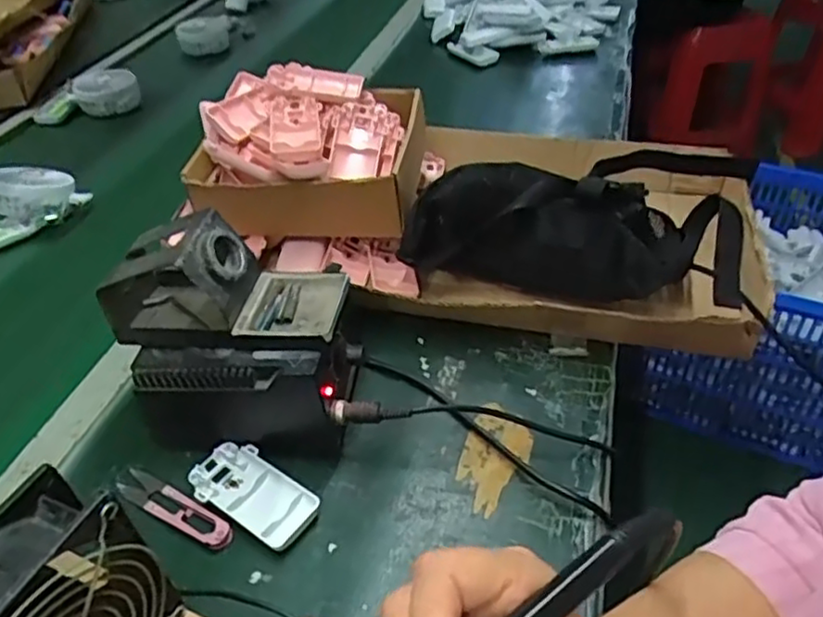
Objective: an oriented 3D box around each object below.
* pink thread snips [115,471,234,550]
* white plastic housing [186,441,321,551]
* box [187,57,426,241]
[{"bbox_3d":[-0.170,0.141,0.480,0.106,0.009,0.023,21,46,24],"label":"pink thread snips"},{"bbox_3d":[-0.115,0.133,0.483,0.099,0.014,0.048,23,46,25],"label":"white plastic housing"},{"bbox_3d":[-0.100,-0.160,0.679,0.210,0.105,0.169,1,41,3],"label":"box"}]

